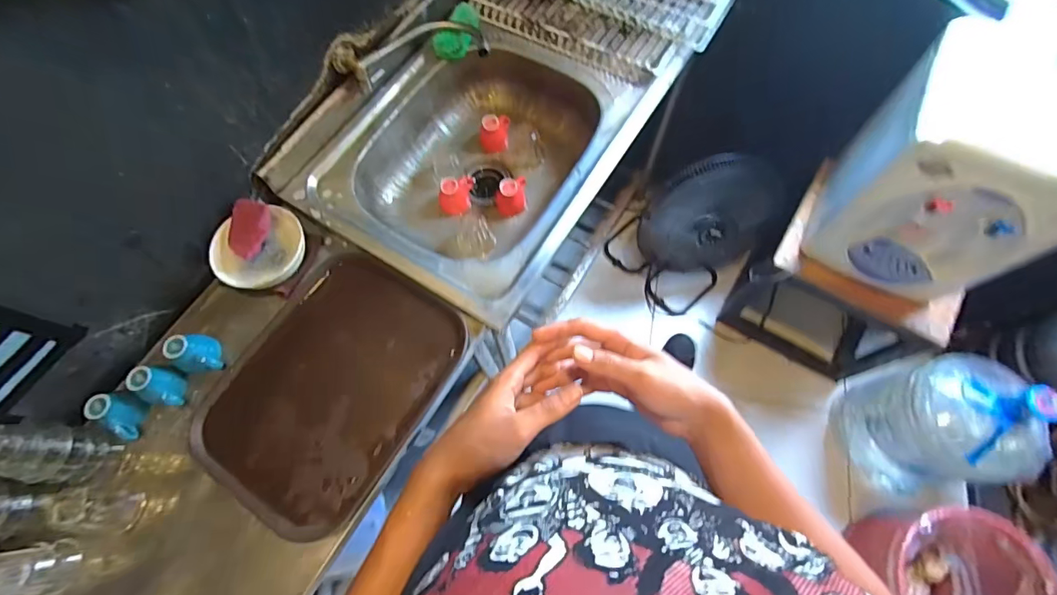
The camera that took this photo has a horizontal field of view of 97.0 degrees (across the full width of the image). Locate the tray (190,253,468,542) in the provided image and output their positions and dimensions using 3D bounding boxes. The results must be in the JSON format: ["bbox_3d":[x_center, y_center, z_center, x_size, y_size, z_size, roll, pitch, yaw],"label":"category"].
[{"bbox_3d":[-0.315,0.132,0.735,0.312,0.030,0.392,29,73,13],"label":"tray"}]

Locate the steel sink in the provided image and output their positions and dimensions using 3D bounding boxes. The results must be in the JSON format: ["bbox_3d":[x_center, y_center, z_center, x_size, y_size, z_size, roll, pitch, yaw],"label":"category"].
[{"bbox_3d":[-0.099,-0.276,0.929,0.495,0.221,0.563,29,73,13],"label":"steel sink"}]

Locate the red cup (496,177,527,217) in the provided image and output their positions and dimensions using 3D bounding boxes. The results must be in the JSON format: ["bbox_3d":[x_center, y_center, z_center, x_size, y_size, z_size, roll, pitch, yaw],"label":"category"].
[{"bbox_3d":[-0.034,-0.209,0.964,0.068,0.063,0.080,-12,68,-2],"label":"red cup"}]

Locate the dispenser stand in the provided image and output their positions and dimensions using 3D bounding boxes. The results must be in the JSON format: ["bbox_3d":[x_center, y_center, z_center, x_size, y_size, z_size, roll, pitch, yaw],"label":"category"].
[{"bbox_3d":[0.877,-0.035,1.335,0.433,0.487,0.330,31,73,14],"label":"dispenser stand"}]

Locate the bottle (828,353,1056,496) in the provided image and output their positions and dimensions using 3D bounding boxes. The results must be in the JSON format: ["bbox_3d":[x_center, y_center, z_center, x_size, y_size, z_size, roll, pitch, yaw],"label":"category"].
[{"bbox_3d":[1.042,0.309,1.176,0.259,0.459,0.310,-16,69,-4],"label":"bottle"}]

